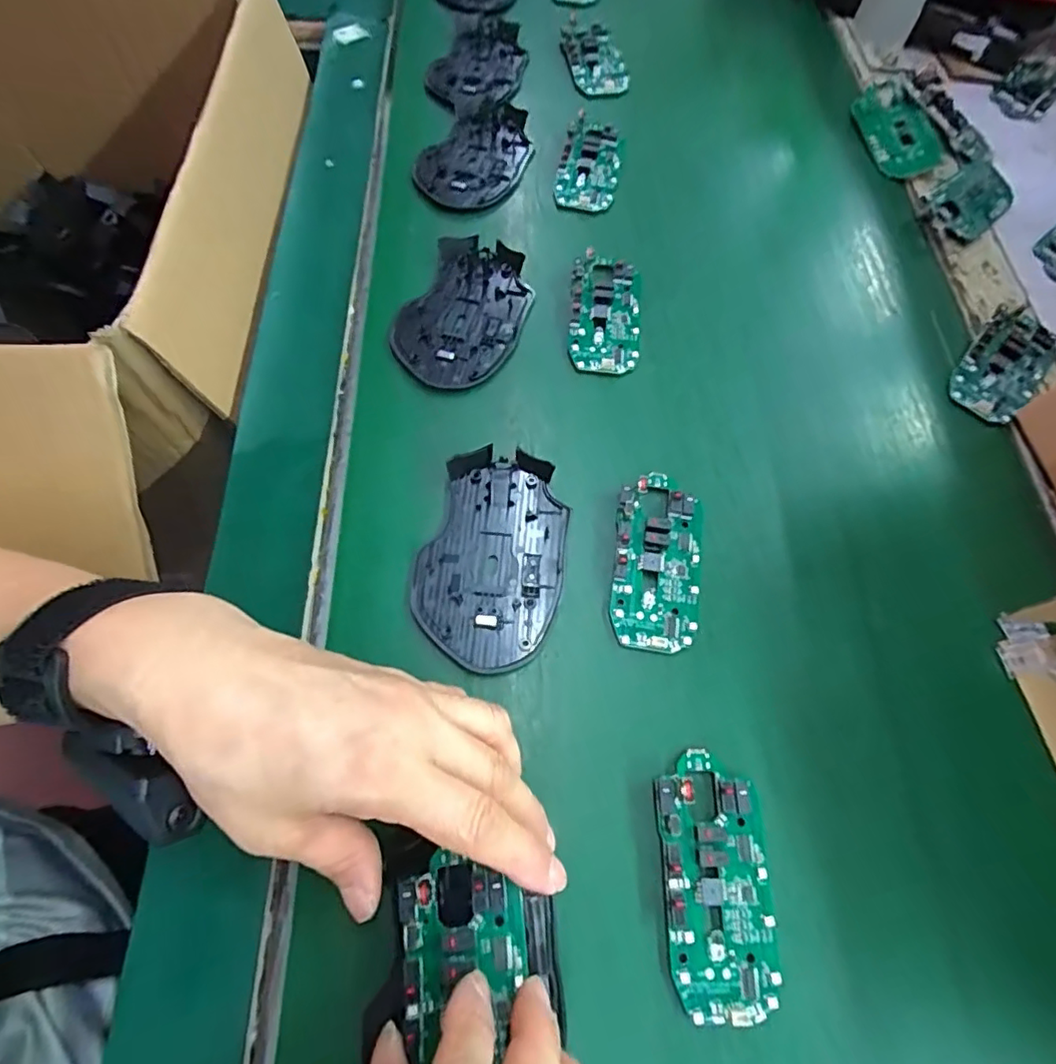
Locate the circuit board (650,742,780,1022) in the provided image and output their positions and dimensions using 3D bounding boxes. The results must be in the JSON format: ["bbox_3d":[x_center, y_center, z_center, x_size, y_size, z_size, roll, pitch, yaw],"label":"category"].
[{"bbox_3d":[0.079,0.146,0.244,0.045,0.012,0.097,-1,67,-2],"label":"circuit board"}]

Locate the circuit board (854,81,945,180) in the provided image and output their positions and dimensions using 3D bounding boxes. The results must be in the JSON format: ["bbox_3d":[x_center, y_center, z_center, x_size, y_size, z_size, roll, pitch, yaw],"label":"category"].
[{"bbox_3d":[0.291,-0.318,0.459,0.041,0.007,0.092,-20,72,19],"label":"circuit board"}]

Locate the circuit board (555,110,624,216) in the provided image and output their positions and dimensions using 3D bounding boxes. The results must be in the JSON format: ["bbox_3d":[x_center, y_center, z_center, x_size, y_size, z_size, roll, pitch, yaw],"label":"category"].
[{"bbox_3d":[0.047,-0.279,0.436,0.044,0.011,0.084,11,67,3],"label":"circuit board"}]

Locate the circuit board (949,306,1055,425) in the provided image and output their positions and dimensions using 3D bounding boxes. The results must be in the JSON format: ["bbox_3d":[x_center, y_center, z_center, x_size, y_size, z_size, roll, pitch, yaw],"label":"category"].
[{"bbox_3d":[0.305,-0.106,0.369,0.047,0.011,0.088,41,71,14],"label":"circuit board"}]

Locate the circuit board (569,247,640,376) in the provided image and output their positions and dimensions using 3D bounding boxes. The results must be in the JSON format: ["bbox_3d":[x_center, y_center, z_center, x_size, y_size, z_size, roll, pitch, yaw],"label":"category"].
[{"bbox_3d":[0.050,-0.141,0.371,0.044,0.010,0.088,5,67,0],"label":"circuit board"}]

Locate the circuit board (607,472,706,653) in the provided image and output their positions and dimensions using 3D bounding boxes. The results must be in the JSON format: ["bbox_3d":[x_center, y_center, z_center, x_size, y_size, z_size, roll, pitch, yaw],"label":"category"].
[{"bbox_3d":[0.069,0.014,0.305,0.044,0.006,0.096,8,67,2],"label":"circuit board"}]

